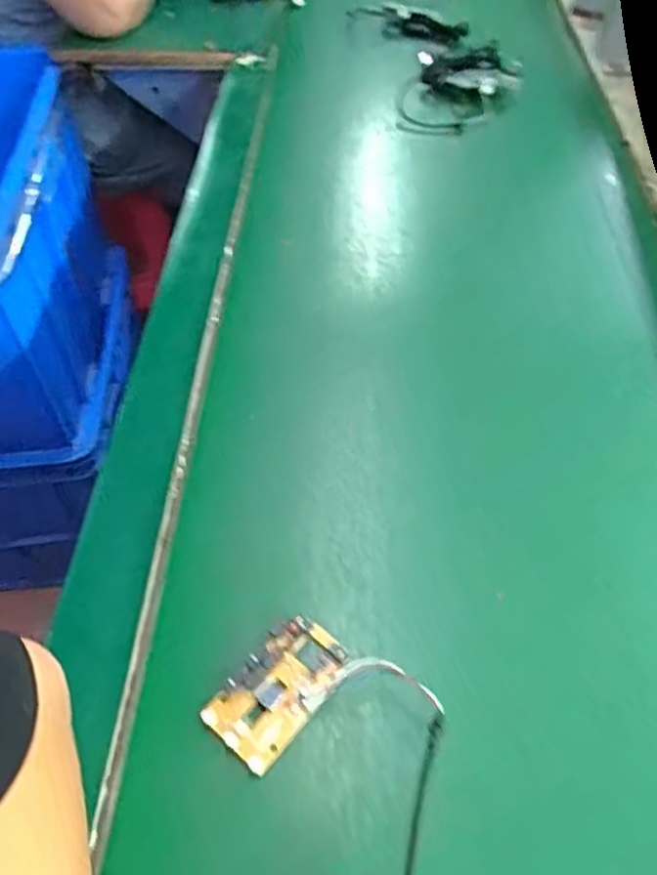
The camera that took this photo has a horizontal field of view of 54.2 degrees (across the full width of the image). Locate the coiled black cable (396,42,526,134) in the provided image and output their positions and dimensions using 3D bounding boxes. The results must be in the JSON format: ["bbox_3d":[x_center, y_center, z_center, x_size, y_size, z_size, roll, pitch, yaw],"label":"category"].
[{"bbox_3d":[0.156,-0.419,0.779,0.134,0.038,0.164,13,56,12],"label":"coiled black cable"}]

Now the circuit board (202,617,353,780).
[{"bbox_3d":[-0.026,0.136,0.349,0.045,0.019,0.077,34,63,24],"label":"circuit board"}]

